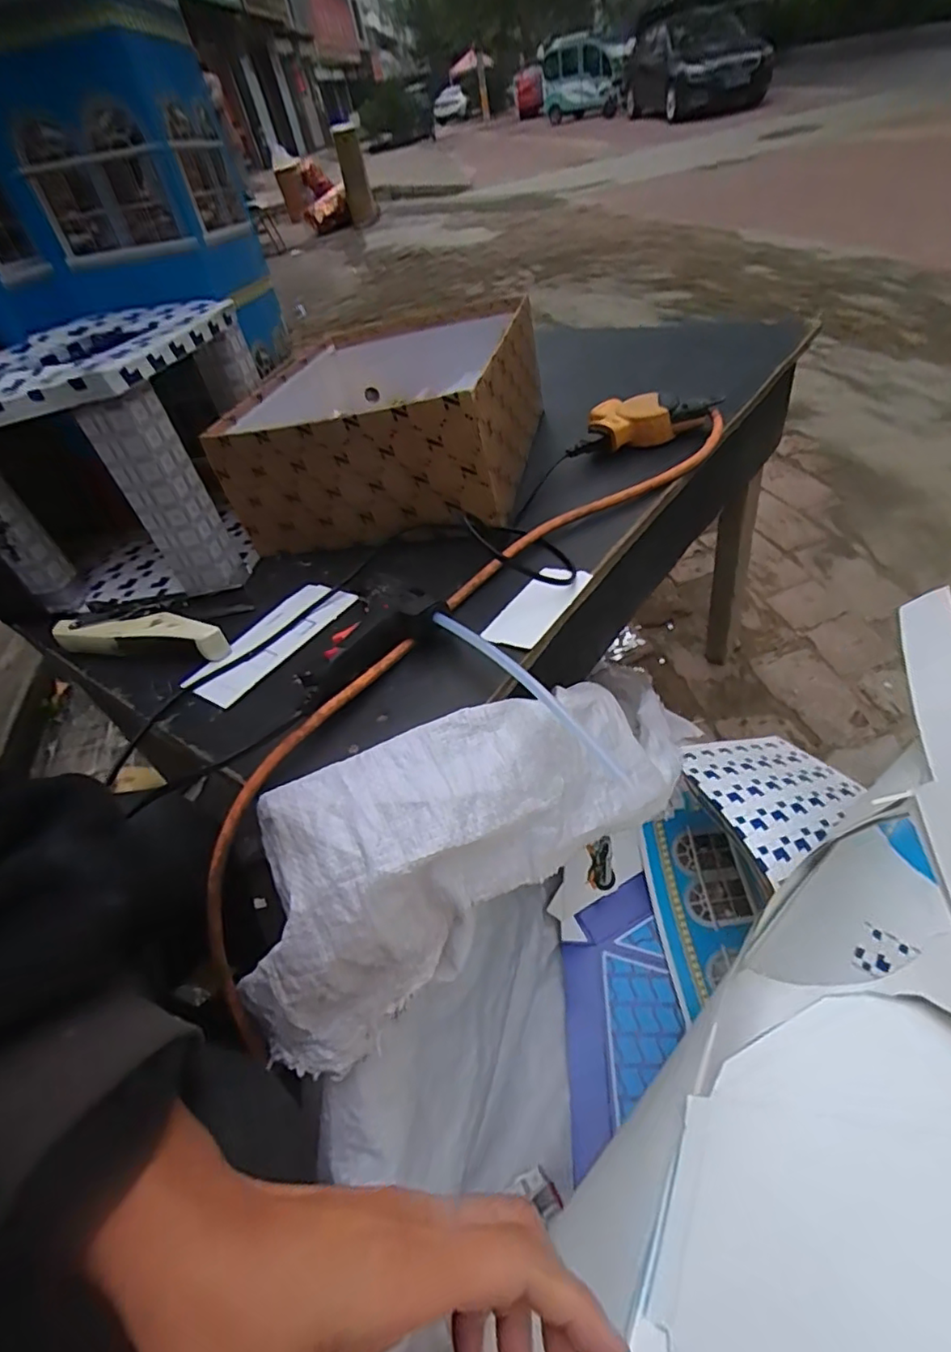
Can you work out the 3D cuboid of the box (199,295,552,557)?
[{"bbox_3d":[-0.076,-0.266,0.608,0.258,0.120,0.319,0,46,16],"label":"box"}]

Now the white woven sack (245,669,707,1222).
[{"bbox_3d":[-0.013,0.099,0.363,0.315,0.125,0.105,-32,46,-16],"label":"white woven sack"}]

